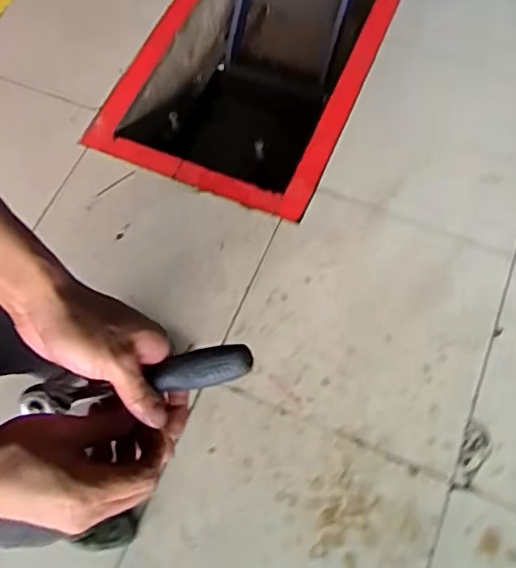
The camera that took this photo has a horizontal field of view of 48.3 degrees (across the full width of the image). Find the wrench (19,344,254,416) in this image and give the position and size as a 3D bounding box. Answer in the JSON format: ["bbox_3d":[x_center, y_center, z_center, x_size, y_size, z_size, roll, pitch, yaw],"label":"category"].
[{"bbox_3d":[-0.103,0.080,0.481,0.205,0.031,0.029,-12,68,16],"label":"wrench"}]

